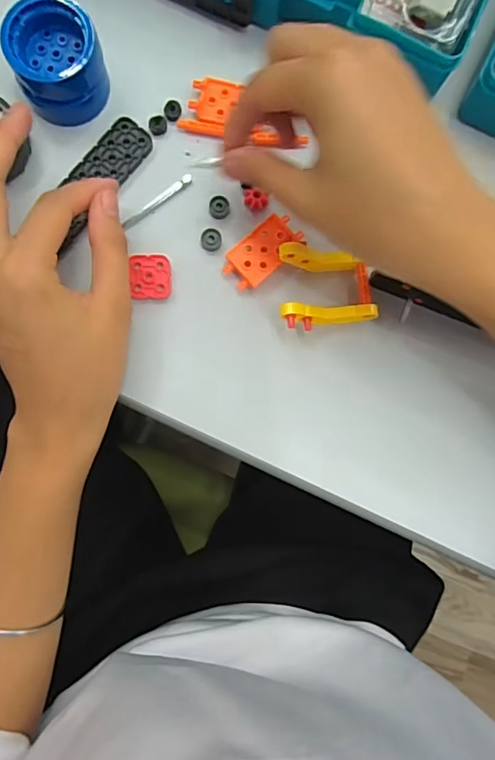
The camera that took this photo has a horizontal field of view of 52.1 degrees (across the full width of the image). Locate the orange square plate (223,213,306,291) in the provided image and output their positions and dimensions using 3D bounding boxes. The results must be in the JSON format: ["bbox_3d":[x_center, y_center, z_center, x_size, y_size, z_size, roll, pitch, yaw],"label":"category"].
[{"bbox_3d":[0.009,-0.075,0.296,0.047,0.011,0.024,-43,90,-4],"label":"orange square plate"}]

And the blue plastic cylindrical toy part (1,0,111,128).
[{"bbox_3d":[-0.106,-0.179,0.285,0.049,0.038,0.052,-13,88,-3],"label":"blue plastic cylindrical toy part"}]

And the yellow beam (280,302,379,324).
[{"bbox_3d":[0.046,-0.038,0.286,0.057,0.009,0.011,0,89,-16],"label":"yellow beam"}]

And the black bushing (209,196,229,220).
[{"bbox_3d":[-0.017,-0.103,0.300,0.011,0.005,0.013,2,87,-2],"label":"black bushing"}]

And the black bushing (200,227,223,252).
[{"bbox_3d":[-0.021,-0.083,0.299,0.012,0.006,0.012,14,87,-2],"label":"black bushing"}]

